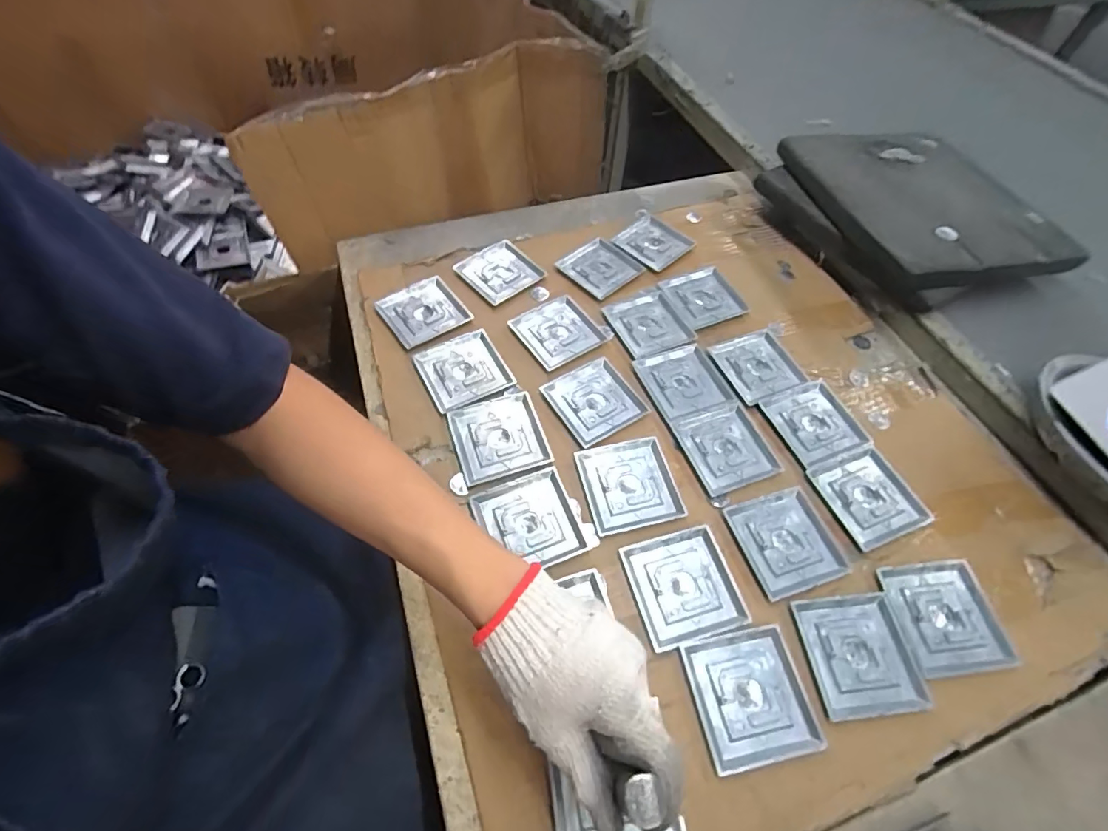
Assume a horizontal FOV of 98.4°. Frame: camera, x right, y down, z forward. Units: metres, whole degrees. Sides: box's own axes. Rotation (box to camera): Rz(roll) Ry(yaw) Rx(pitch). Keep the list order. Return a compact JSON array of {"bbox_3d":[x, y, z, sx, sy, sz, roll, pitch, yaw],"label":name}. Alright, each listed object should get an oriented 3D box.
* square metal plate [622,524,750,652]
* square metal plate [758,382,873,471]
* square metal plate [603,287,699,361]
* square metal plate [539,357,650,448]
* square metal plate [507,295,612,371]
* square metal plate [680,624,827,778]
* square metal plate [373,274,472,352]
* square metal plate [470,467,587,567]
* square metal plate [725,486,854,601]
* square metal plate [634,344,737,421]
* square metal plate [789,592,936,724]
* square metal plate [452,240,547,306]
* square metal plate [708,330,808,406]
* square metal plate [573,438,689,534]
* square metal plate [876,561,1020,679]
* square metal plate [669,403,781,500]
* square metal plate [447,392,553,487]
[{"bbox_3d":[0.116,0.152,0.430,0.091,0.005,0.090,-12,59,-11],"label":"square metal plate"},{"bbox_3d":[0.289,0.008,0.529,0.088,0.004,0.093,-18,60,-14],"label":"square metal plate"},{"bbox_3d":[0.117,-0.115,0.601,0.086,0.007,0.093,-20,60,-15],"label":"square metal plate"},{"bbox_3d":[0.046,-0.017,0.533,0.087,0.004,0.088,-29,63,-20],"label":"square metal plate"},{"bbox_3d":[0.006,-0.105,0.583,0.092,0.004,0.087,-29,63,-20],"label":"square metal plate"},{"bbox_3d":[0.158,0.226,0.386,0.089,0.006,0.089,-8,58,-8],"label":"square metal plate"},{"bbox_3d":[-0.161,-0.127,0.592,0.089,0.006,0.088,-31,64,-21],"label":"square metal plate"},{"bbox_3d":[-0.023,0.100,0.454,0.087,0.004,0.087,-19,60,-14],"label":"square metal plate"},{"bbox_3d":[0.223,0.120,0.458,0.089,0.004,0.088,-14,59,-12],"label":"square metal plate"},{"bbox_3d":[0.150,-0.039,0.553,0.088,0.004,0.090,-18,60,-14],"label":"square metal plate"},{"bbox_3d":[0.259,0.202,0.406,0.089,0.006,0.089,-3,58,-5],"label":"square metal plate"},{"bbox_3d":[-0.072,-0.192,0.635,0.088,0.006,0.085,-33,65,-21],"label":"square metal plate"},{"bbox_3d":[0.245,-0.061,0.574,0.087,0.004,0.086,-19,60,-15],"label":"square metal plate"},{"bbox_3d":[0.076,0.068,0.479,0.090,0.004,0.089,-9,58,-9],"label":"square metal plate"},{"bbox_3d":[0.349,0.179,0.427,0.090,0.007,0.091,-5,58,-6],"label":"square metal plate"},{"bbox_3d":[0.183,0.032,0.508,0.087,0.004,0.091,-16,60,-13],"label":"square metal plate"},{"bbox_3d":[-0.057,0.023,0.502,0.092,0.004,0.089,-15,59,-12],"label":"square metal plate"}]

